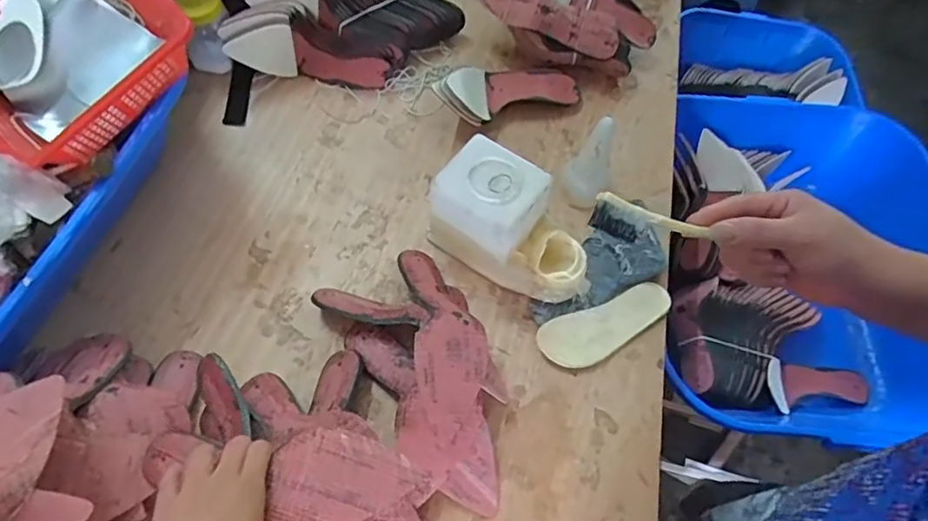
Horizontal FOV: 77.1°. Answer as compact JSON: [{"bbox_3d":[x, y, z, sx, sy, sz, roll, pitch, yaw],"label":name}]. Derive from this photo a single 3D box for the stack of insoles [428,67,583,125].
[{"bbox_3d":[0.060,-0.247,0.855,0.237,0.064,0.086,-15,61,-32],"label":"stack of insoles"}]

